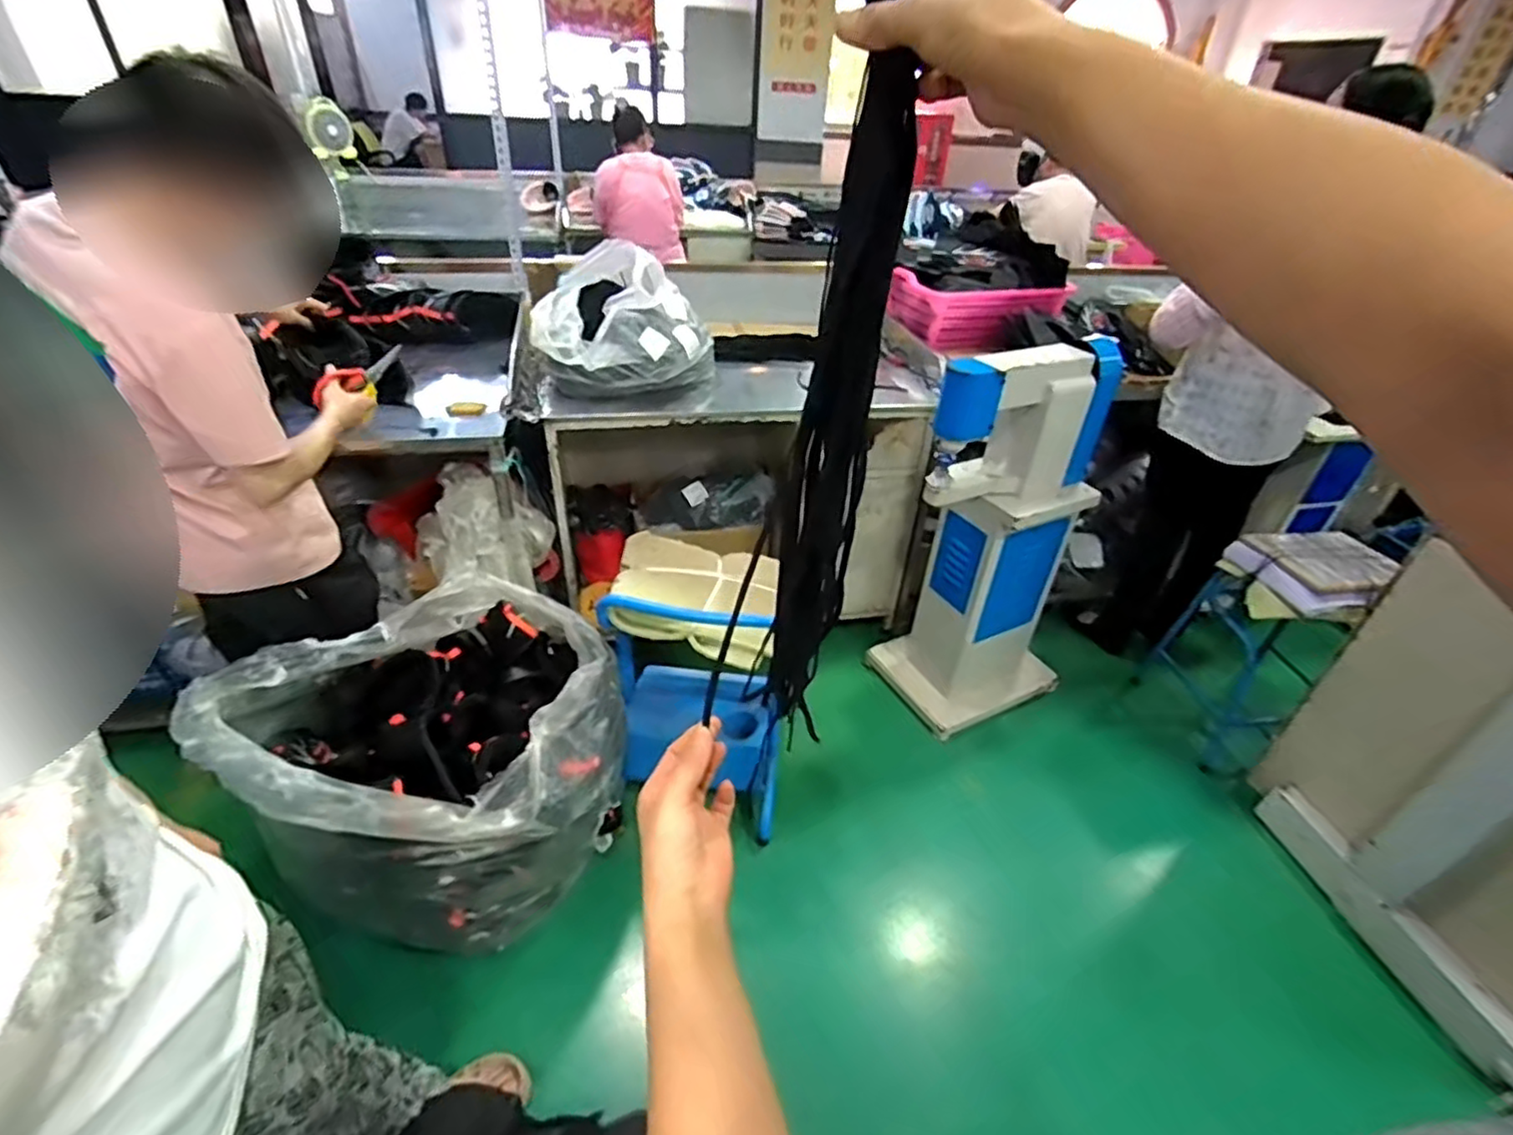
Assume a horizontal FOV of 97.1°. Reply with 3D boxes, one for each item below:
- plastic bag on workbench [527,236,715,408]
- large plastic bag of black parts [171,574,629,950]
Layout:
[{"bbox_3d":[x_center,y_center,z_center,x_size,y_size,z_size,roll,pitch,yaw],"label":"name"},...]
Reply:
[{"bbox_3d":[-0.308,-0.558,1.613,0.426,0.305,0.328,-2,36,-7],"label":"plastic bag on workbench"},{"bbox_3d":[-0.578,0.365,1.275,0.619,0.515,0.459,-5,37,-11],"label":"large plastic bag of black parts"}]

